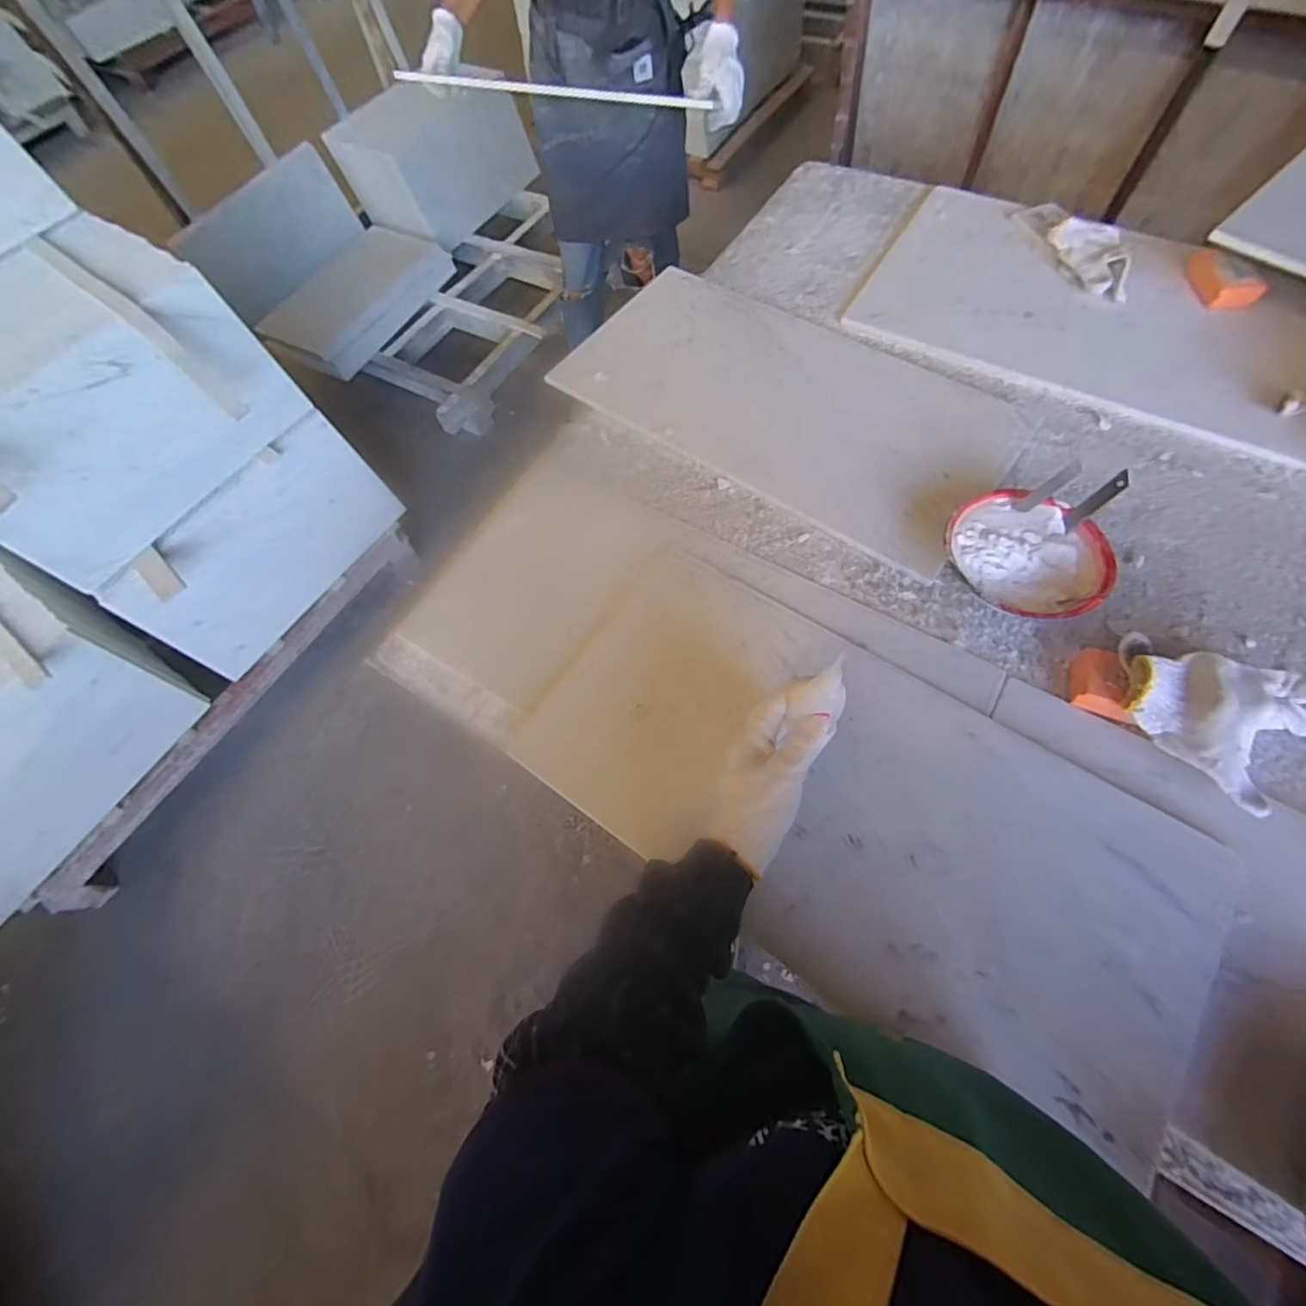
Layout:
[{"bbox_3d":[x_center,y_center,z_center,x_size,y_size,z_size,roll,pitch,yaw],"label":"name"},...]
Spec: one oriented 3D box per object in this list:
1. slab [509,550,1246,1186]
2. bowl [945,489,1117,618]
[{"bbox_3d":[0.187,0.138,0.524,0.602,0.024,0.301,29,73,16],"label":"slab"},{"bbox_3d":[0.411,-0.106,0.628,0.150,0.051,0.162,-2,64,4],"label":"bowl"}]

